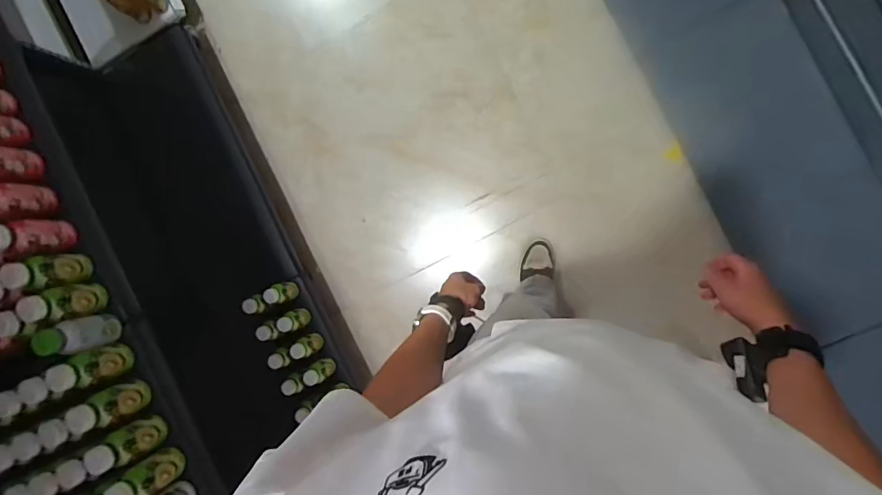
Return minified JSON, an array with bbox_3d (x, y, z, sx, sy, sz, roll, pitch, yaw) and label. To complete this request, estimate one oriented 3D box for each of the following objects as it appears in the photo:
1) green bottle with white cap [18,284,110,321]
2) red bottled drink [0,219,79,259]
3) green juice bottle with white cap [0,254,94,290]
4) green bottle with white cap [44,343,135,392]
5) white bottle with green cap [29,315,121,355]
[{"bbox_3d":[-0.640,0.095,0.774,0.045,0.122,0.060,-40,77,25],"label":"green bottle with white cap"},{"bbox_3d":[-0.715,-0.016,0.792,0.076,0.114,0.061,4,93,9],"label":"red bottled drink"},{"bbox_3d":[-0.678,0.043,0.783,0.063,0.123,0.054,-10,91,10],"label":"green juice bottle with white cap"},{"bbox_3d":[-0.607,0.207,0.789,0.064,0.121,0.057,-12,91,10],"label":"green bottle with white cap"},{"bbox_3d":[-0.619,0.151,0.777,0.066,0.124,0.054,-16,90,10],"label":"white bottle with green cap"}]

